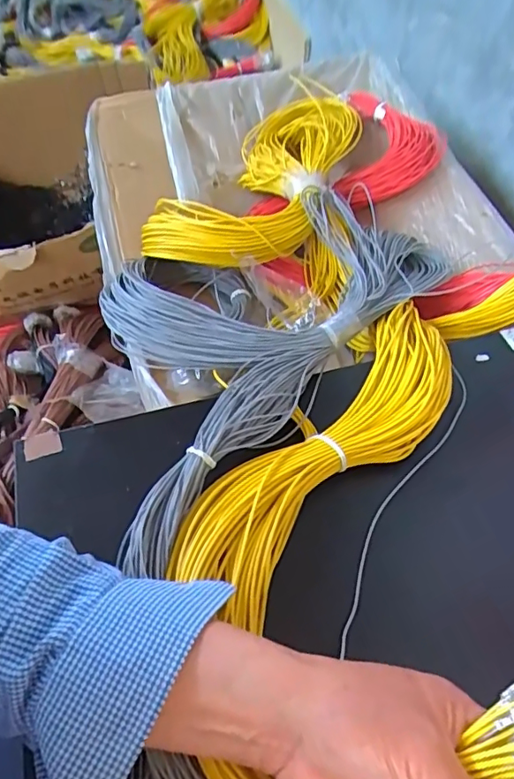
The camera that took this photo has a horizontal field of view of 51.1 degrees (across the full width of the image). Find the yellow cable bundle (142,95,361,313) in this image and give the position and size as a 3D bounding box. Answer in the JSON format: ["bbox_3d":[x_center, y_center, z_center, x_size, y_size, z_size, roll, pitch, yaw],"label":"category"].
[{"bbox_3d":[0.004,-0.254,0.660,0.229,0.057,0.327,7,54,4],"label":"yellow cable bundle"}]

